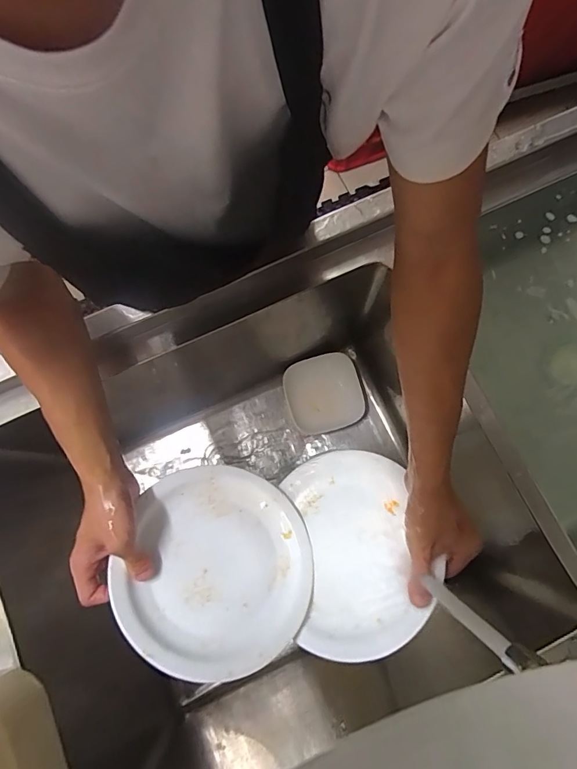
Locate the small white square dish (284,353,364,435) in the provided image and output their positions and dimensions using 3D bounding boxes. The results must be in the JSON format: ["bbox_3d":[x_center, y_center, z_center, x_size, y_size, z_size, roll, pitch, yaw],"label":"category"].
[{"bbox_3d":[0.071,0.019,0.870,0.147,0.040,0.145,-17,77,-3],"label":"small white square dish"}]

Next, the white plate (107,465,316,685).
[{"bbox_3d":[-0.084,0.206,0.500,0.221,0.017,0.221,11,53,-15],"label":"white plate"}]

